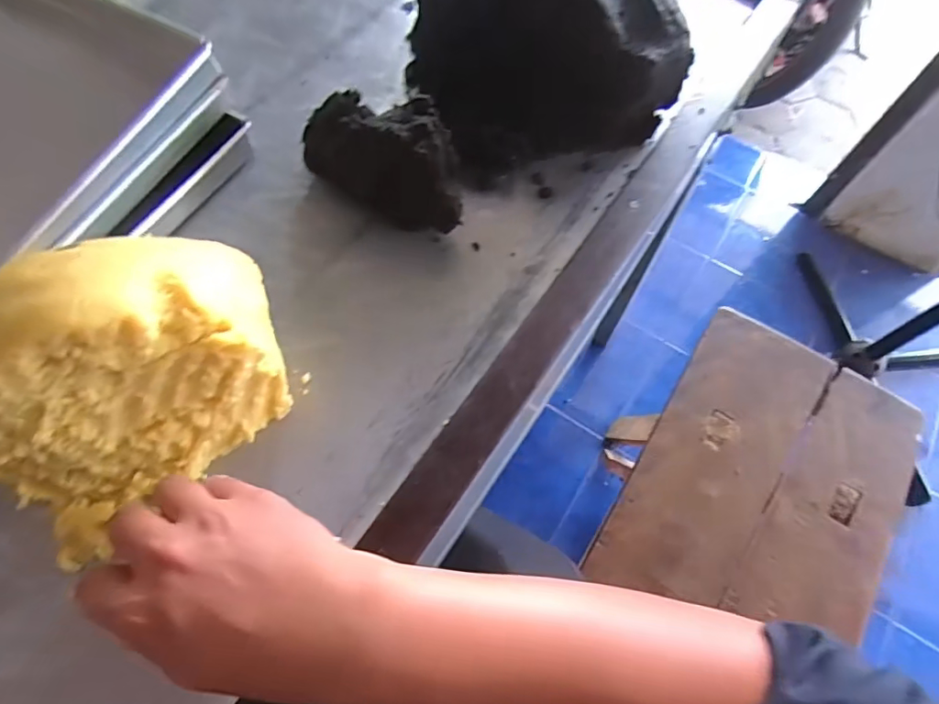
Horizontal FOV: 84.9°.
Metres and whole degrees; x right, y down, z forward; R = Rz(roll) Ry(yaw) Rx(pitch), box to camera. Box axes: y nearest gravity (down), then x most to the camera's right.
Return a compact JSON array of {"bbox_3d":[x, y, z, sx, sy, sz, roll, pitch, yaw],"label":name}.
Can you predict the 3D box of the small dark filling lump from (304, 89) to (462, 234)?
[{"bbox_3d":[-0.069,-0.156,0.417,0.156,0.078,0.069,24,64,9],"label":"small dark filling lump"}]

